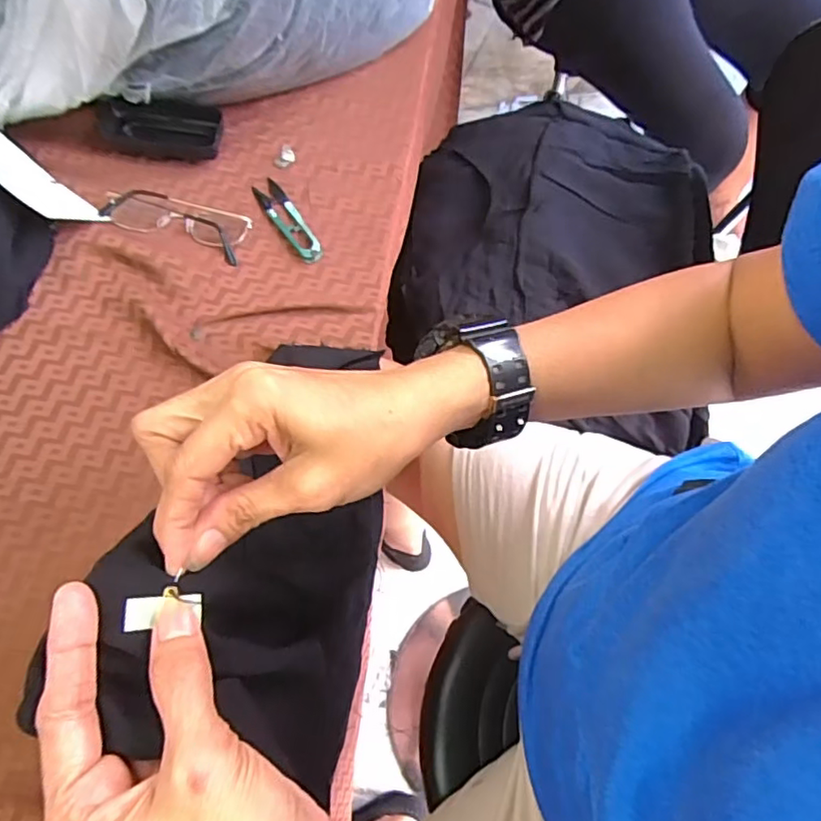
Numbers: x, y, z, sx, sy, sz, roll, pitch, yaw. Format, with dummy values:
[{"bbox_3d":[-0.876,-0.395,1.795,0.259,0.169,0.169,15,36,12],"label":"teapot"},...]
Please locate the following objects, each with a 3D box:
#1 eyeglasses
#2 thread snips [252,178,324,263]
[{"bbox_3d":[-0.204,-0.166,0.508,0.126,0.022,0.038,17,64,6],"label":"eyeglasses"},{"bbox_3d":[-0.108,-0.168,0.524,0.025,0.007,0.099,-28,68,-15],"label":"thread snips"}]

